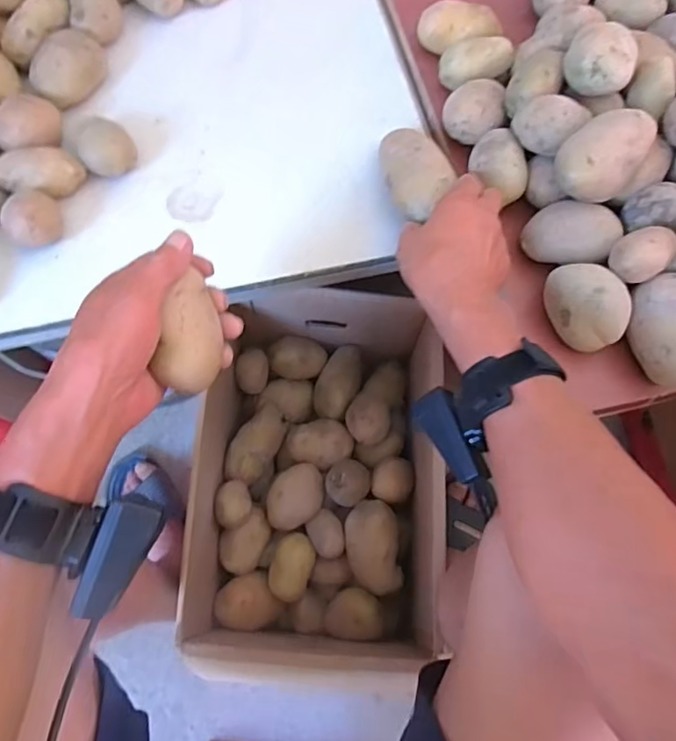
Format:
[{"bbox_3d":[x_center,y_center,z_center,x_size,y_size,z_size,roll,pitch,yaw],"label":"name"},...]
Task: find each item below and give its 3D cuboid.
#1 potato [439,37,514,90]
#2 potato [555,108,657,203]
[{"bbox_3d":[0.136,-0.300,0.556,0.065,0.035,0.033,-6,69,-5],"label":"potato"},{"bbox_3d":[0.223,-0.181,0.480,0.060,0.048,0.073,38,72,11],"label":"potato"}]

